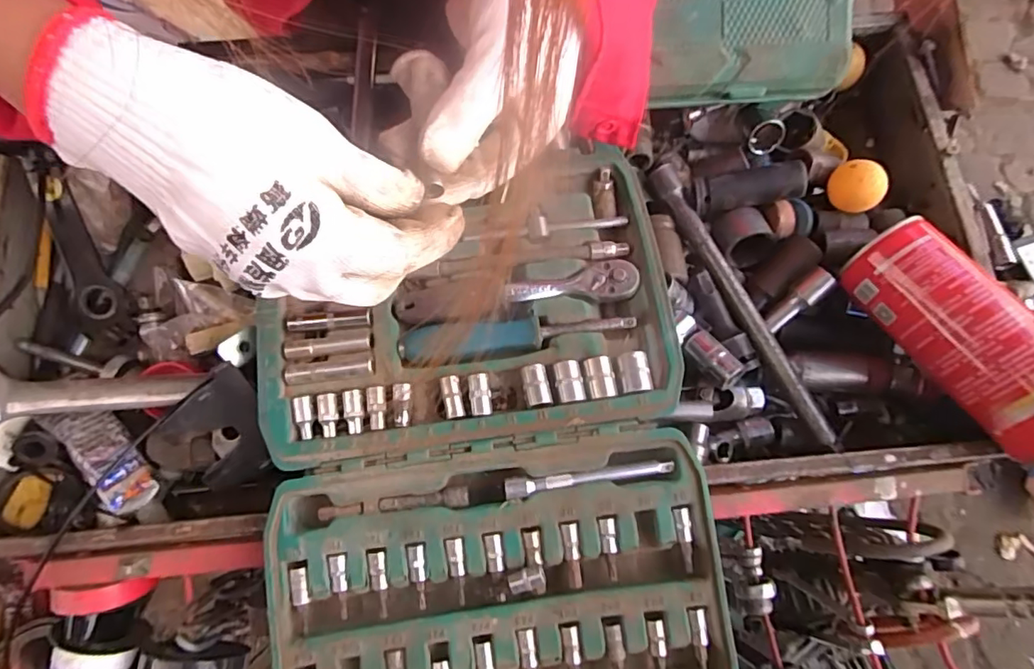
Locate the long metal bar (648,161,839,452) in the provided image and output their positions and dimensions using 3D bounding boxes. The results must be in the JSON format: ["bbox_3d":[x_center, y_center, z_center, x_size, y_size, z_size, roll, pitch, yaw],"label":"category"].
[{"bbox_3d":[0.166,-0.029,0.404,0.023,0.016,0.239,-24,76,-7],"label":"long metal bar"}]

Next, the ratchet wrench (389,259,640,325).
[{"bbox_3d":[0.000,-0.028,0.348,0.155,0.013,0.028,-8,75,-3],"label":"ratchet wrench"}]

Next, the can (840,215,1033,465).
[{"bbox_3d":[0.294,0.010,0.343,0.059,0.051,0.187,-25,61,-7],"label":"can"}]

